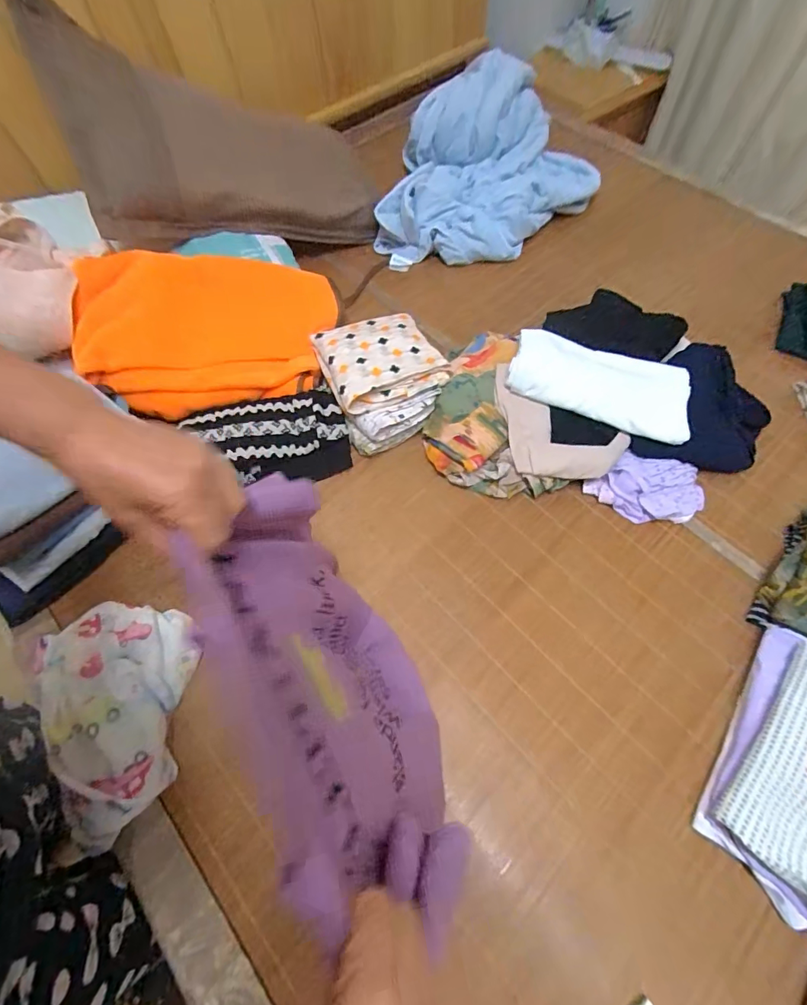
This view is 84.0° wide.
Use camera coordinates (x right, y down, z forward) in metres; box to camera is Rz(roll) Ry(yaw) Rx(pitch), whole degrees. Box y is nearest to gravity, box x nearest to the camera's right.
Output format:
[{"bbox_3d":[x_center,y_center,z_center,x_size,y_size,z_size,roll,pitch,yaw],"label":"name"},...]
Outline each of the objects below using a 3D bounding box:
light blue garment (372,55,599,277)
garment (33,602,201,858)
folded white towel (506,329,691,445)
[{"bbox_3d":[0.219,-0.792,1.057,0.485,0.193,0.531,11,63,6],"label":"light blue garment"},{"bbox_3d":[-0.361,0.258,0.591,0.181,0.096,0.264,-31,66,-14],"label":"garment"},{"bbox_3d":[0.326,-0.199,0.745,0.290,0.020,0.148,16,69,2],"label":"folded white towel"}]

